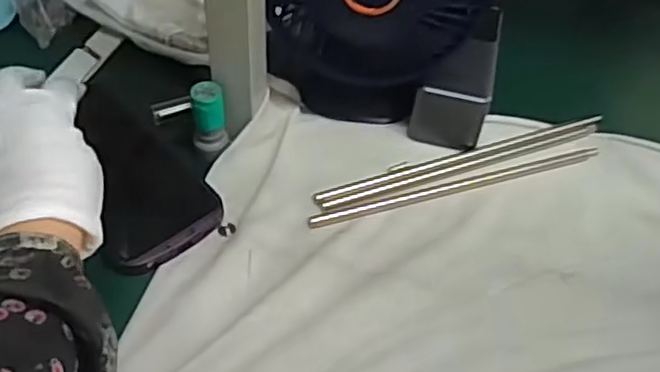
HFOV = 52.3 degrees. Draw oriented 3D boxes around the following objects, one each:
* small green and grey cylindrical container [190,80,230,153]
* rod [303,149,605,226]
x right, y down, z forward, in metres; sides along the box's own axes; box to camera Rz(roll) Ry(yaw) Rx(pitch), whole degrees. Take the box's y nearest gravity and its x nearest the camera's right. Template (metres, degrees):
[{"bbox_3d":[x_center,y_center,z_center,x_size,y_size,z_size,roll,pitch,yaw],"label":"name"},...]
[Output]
[{"bbox_3d":[-0.081,-0.044,0.454,0.023,0.053,0.018,-3,49,-6],"label":"small green and grey cylindrical container"},{"bbox_3d":[0.093,-0.002,0.468,0.223,0.004,0.010,-14,51,-16],"label":"rod"}]

